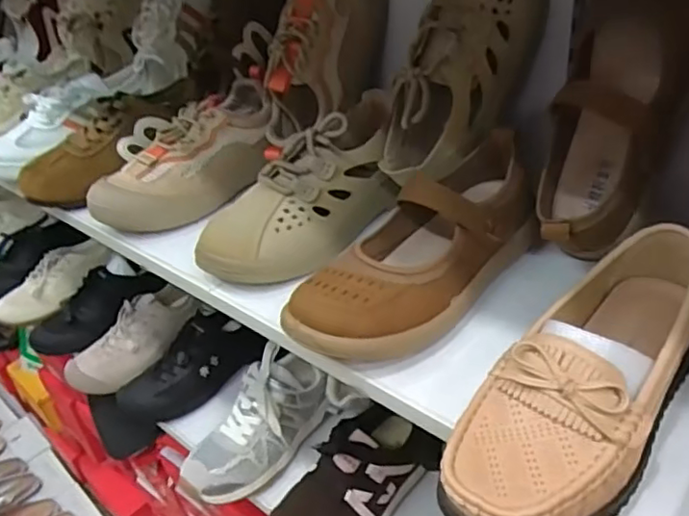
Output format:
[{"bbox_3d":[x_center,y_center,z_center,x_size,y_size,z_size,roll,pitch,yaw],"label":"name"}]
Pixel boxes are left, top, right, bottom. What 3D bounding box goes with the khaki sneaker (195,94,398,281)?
[{"bbox_3d":[-0.019,-0.061,0.557,0.098,0.084,0.242,23,57,36],"label":"khaki sneaker"}]

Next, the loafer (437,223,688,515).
[{"bbox_3d":[0.147,0.063,0.358,0.079,0.072,0.242,24,45,37],"label":"loafer"}]

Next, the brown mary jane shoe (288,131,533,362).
[{"bbox_3d":[0.057,-0.013,0.467,0.088,0.075,0.230,24,45,36],"label":"brown mary jane shoe"}]

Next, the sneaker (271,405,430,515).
[{"bbox_3d":[0.013,0.238,0.664,0.091,0.088,0.211,24,45,37],"label":"sneaker"}]

